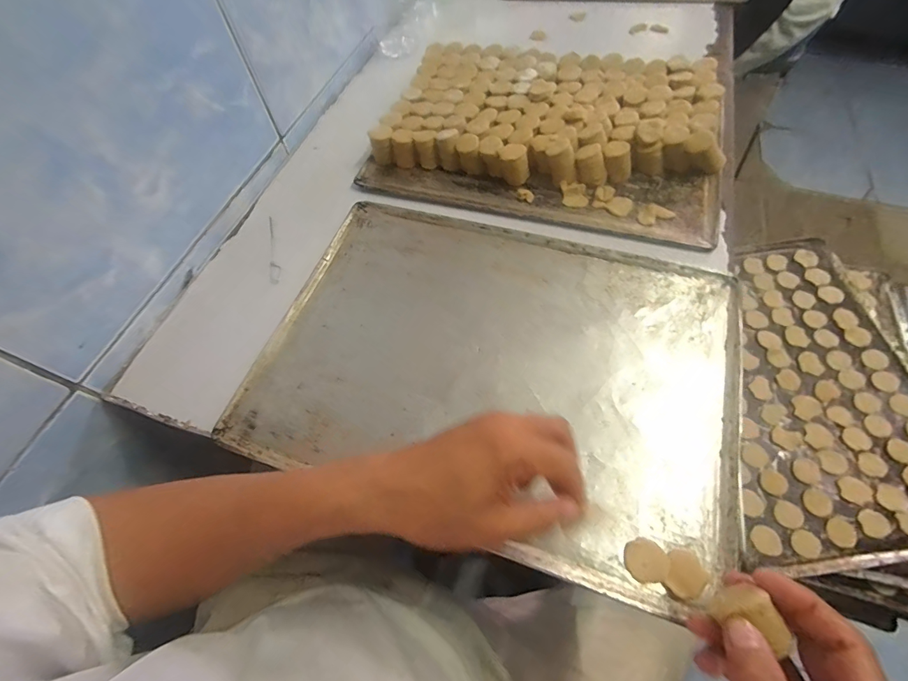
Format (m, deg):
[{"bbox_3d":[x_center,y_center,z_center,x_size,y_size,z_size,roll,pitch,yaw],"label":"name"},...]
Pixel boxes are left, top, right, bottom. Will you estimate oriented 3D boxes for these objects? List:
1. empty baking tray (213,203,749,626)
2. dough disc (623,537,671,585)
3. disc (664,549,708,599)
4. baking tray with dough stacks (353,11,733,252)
[{"bbox_3d":[0.039,0.016,0.399,0.448,0.026,0.322,17,62,11],"label":"empty baking tray"},{"bbox_3d":[0.148,0.169,0.303,0.032,0.004,0.030,-1,61,2],"label":"dough disc"},{"bbox_3d":[0.174,0.175,0.296,0.026,0.004,0.031,19,64,12],"label":"disc"},{"bbox_3d":[0.131,-0.298,0.543,0.447,0.059,0.321,16,63,11],"label":"baking tray with dough stacks"}]

